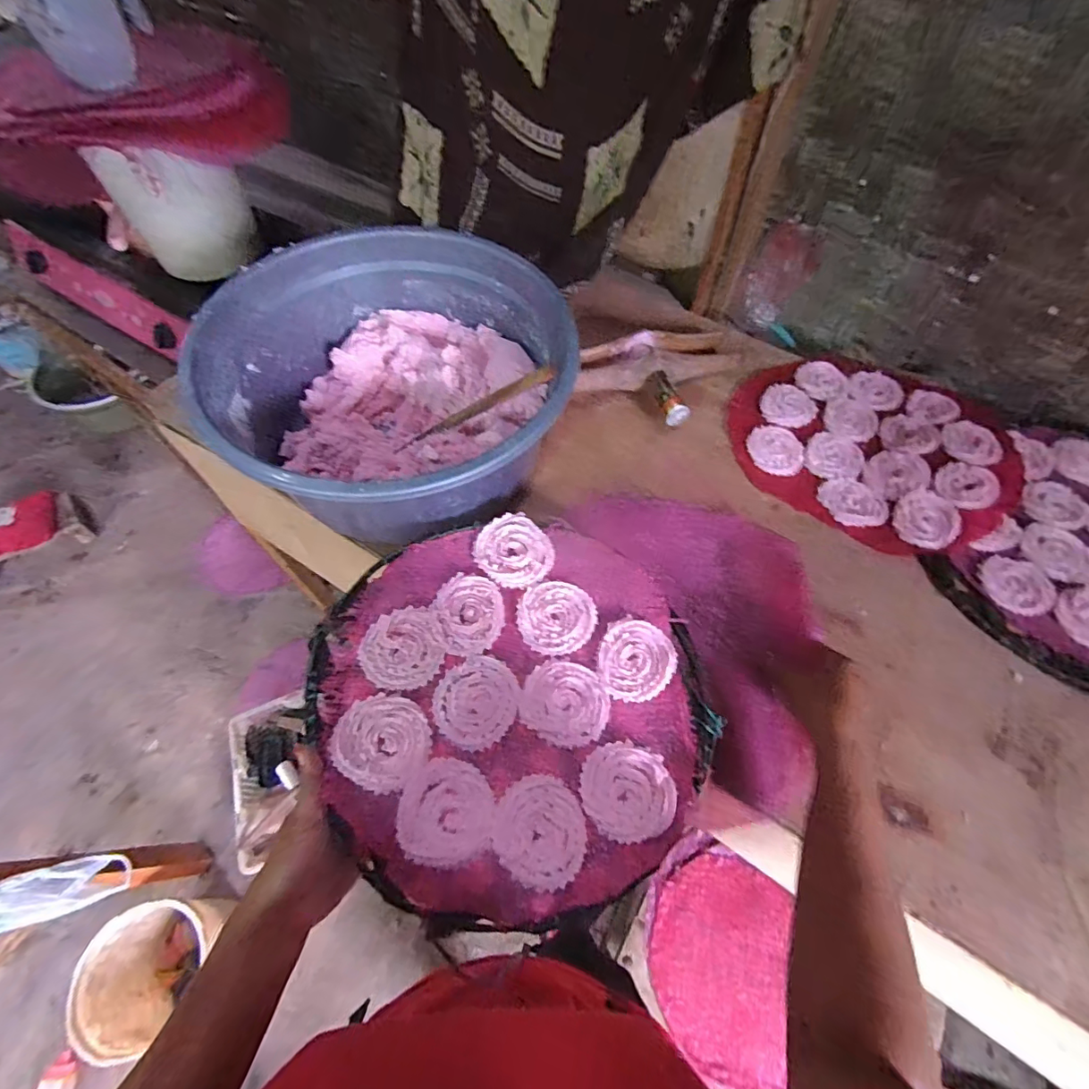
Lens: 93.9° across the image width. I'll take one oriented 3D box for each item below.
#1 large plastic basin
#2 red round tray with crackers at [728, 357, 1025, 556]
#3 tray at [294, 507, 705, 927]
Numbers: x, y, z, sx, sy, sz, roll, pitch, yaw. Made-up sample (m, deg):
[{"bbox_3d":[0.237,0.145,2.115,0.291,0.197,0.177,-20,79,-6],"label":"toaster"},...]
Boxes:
[{"bbox_3d":[-0.163,-0.190,0.621,0.397,0.174,0.373,0,59,0],"label":"large plastic basin"},{"bbox_3d":[0.447,-0.145,0.702,0.348,0.022,0.311,41,67,21],"label":"red round tray with crackers"},{"bbox_3d":[-0.026,0.125,0.458,0.330,0.030,0.340,0,59,0],"label":"tray"}]

